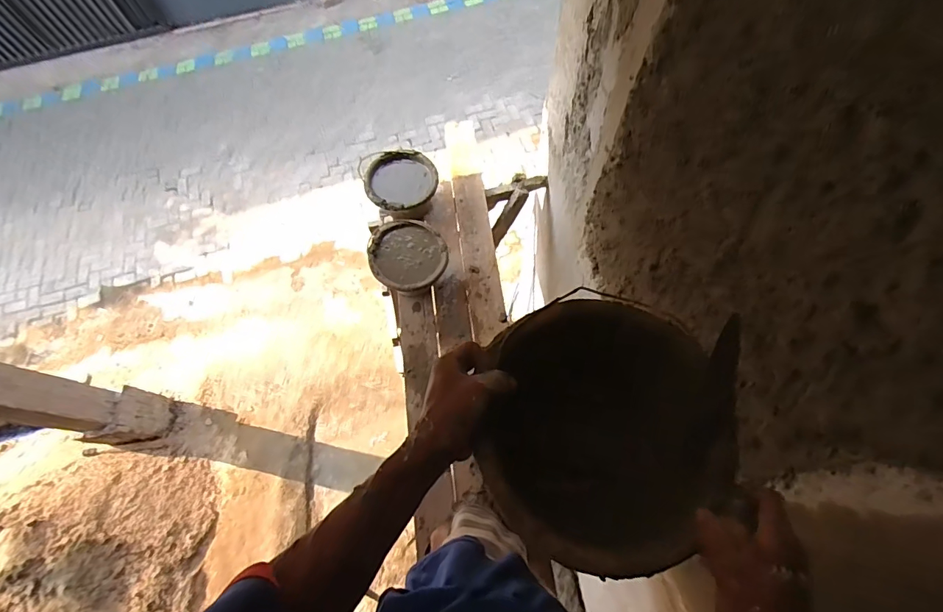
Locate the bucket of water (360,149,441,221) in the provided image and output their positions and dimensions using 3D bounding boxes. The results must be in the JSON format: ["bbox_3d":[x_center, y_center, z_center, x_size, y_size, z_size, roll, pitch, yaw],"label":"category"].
[{"bbox_3d":[-0.245,-0.416,1.614,0.247,0.164,0.259,-1,68,2],"label":"bucket of water"}]

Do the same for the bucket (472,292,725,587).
[{"bbox_3d":[0.122,0.147,0.501,0.215,0.187,0.239,-1,68,2],"label":"bucket"}]

